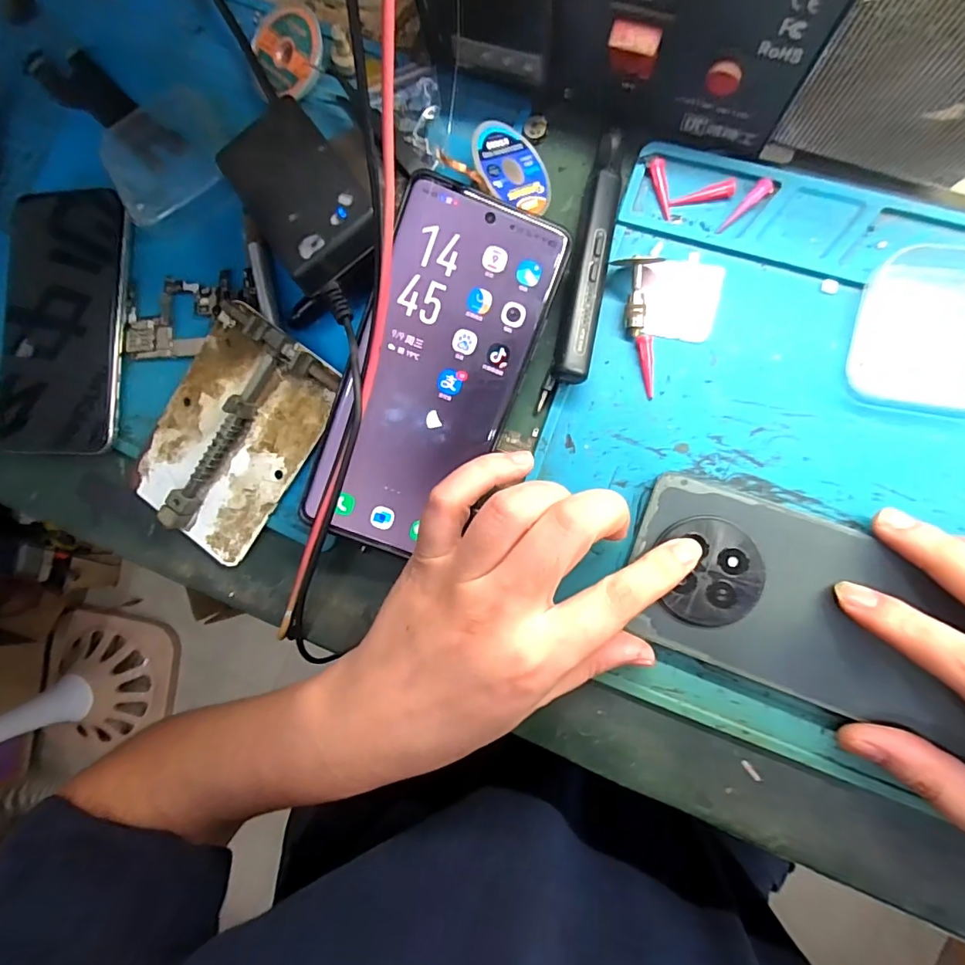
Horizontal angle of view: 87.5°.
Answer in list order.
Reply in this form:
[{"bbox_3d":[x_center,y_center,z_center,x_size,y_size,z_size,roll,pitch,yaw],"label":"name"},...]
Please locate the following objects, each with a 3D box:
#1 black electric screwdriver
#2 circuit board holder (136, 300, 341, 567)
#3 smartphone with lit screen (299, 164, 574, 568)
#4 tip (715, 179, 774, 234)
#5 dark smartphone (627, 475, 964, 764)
[{"bbox_3d":[0.051,-0.103,0.235,0.016,0.018,0.116,10,90,8],"label":"black electric screwdriver"},{"bbox_3d":[-0.129,-0.025,0.253,0.077,0.023,0.114,36,93,8],"label":"circuit board holder"},{"bbox_3d":[-0.022,-0.047,0.230,0.075,0.004,0.162,20,97,-5],"label":"smartphone with lit screen"},{"bbox_3d":[0.121,-0.127,0.232,0.030,0.005,0.008,-45,83,4],"label":"tip"},{"bbox_3d":[0.145,0.055,0.215,0.160,0.008,0.076,20,91,8],"label":"dark smartphone"}]

